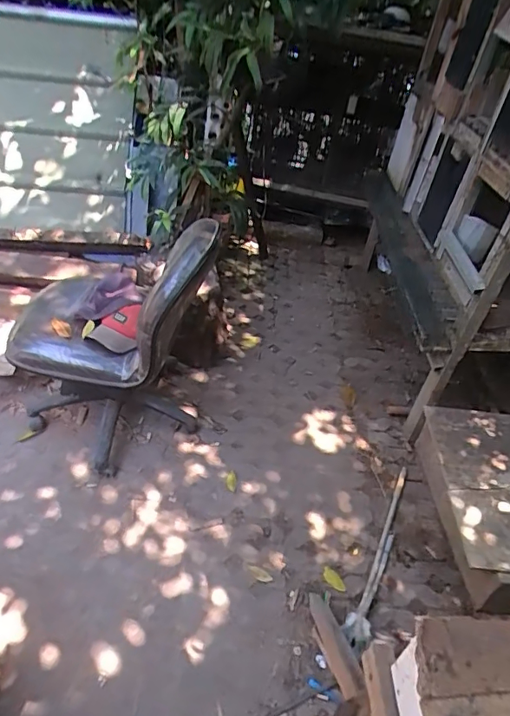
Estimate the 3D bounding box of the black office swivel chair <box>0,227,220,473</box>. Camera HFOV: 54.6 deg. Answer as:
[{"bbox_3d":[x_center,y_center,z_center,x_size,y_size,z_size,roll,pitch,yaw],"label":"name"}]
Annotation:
[{"bbox_3d":[-0.453,-0.063,1.627,0.629,0.754,0.524,4,39,-1],"label":"black office swivel chair"}]

